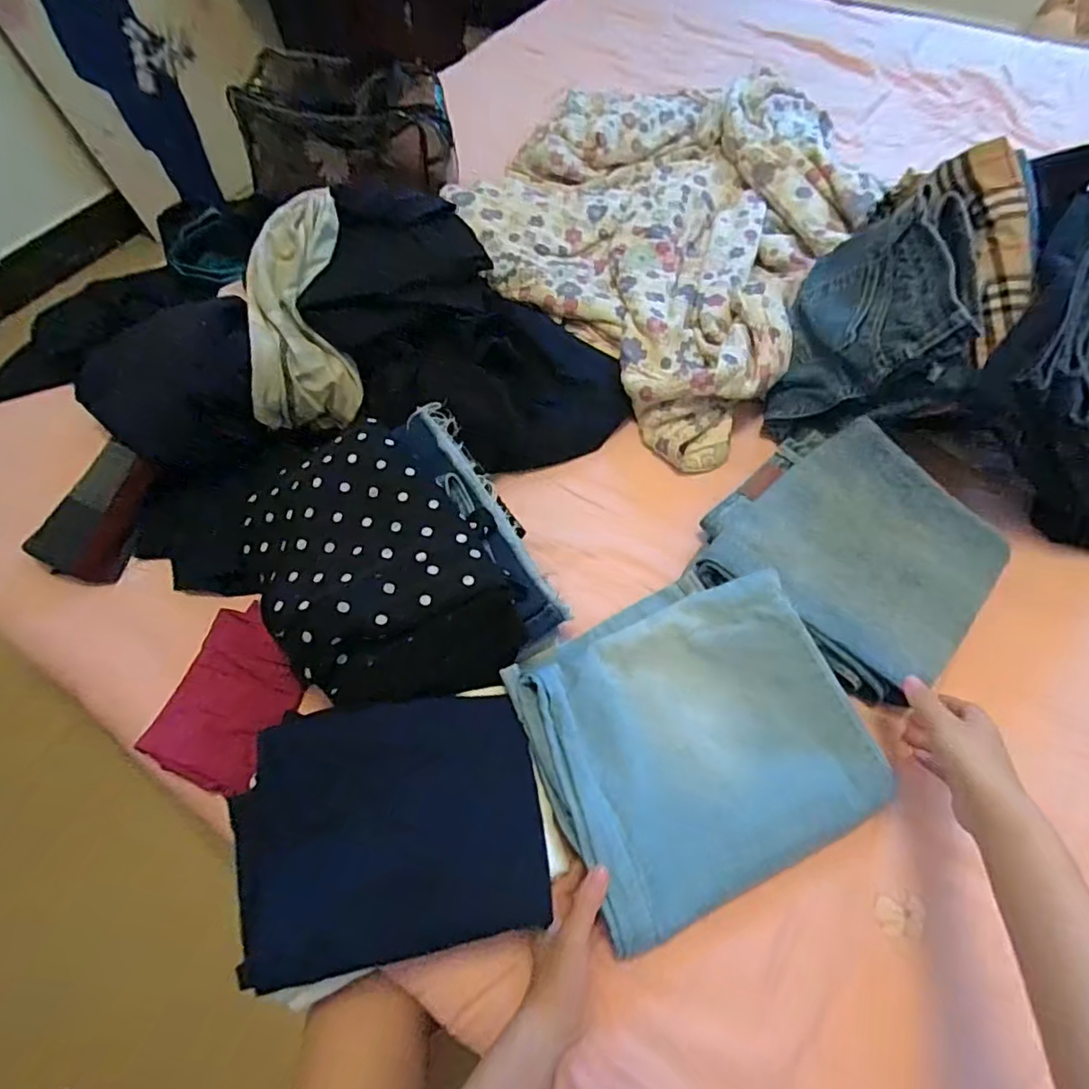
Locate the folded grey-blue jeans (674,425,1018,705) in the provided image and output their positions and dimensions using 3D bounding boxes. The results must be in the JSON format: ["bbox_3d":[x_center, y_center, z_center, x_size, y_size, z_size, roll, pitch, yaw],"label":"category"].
[{"bbox_3d":[0.301,0.003,0.591,0.240,0.050,0.231,37,70,22],"label":"folded grey-blue jeans"}]

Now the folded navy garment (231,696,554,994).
[{"bbox_3d":[-0.117,0.214,0.465,0.219,0.022,0.182,-4,55,-14],"label":"folded navy garment"}]

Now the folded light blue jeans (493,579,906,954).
[{"bbox_3d":[0.125,0.155,0.521,0.258,0.060,0.253,-23,62,-8],"label":"folded light blue jeans"}]

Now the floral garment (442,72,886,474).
[{"bbox_3d":[0.171,-0.482,0.861,0.539,0.072,0.676,31,68,19],"label":"floral garment"}]

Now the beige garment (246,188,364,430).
[{"bbox_3d":[-0.285,-0.289,0.698,0.118,0.081,0.288,-3,82,2],"label":"beige garment"}]

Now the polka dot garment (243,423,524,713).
[{"bbox_3d":[-0.157,0.025,0.552,0.194,0.085,0.270,-33,64,-13],"label":"polka dot garment"}]

